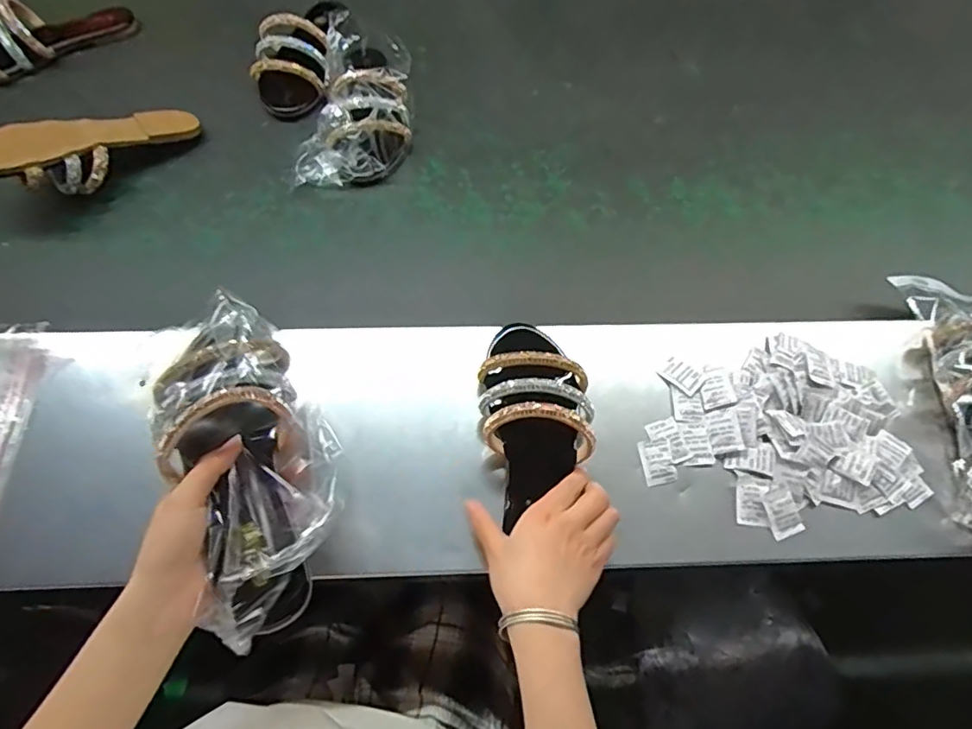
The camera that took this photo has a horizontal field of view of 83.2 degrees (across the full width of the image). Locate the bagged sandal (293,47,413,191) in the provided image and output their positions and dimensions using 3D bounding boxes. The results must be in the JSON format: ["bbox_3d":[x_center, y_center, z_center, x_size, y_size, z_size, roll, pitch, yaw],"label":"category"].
[{"bbox_3d":[-0.159,-0.294,0.680,0.104,0.086,0.171,21,64,9],"label":"bagged sandal"}]

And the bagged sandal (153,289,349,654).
[{"bbox_3d":[-0.167,0.065,0.389,0.111,0.068,0.235,-18,65,-11],"label":"bagged sandal"}]

